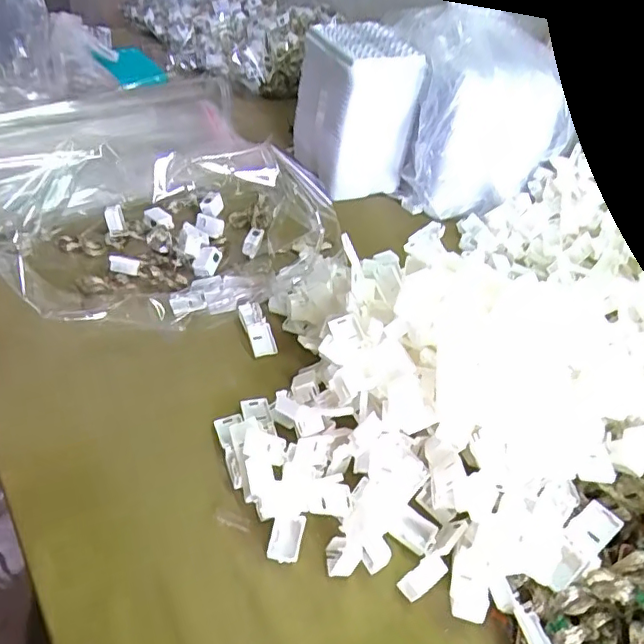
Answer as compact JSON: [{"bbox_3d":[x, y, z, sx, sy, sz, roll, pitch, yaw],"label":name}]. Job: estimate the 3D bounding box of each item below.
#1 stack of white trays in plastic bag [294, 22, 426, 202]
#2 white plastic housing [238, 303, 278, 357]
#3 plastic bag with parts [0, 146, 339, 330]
[{"bbox_3d":[0.039,-0.244,0.666,0.099,0.156,0.114,-12,45,-25],"label":"stack of white trays in plastic bag"},{"bbox_3d":[-0.053,0.005,0.466,0.022,0.009,0.053,-12,57,-19],"label":"white plastic housing"},{"bbox_3d":[-0.144,-0.093,0.487,0.281,0.106,0.239,-13,43,-22],"label":"plastic bag with parts"}]

